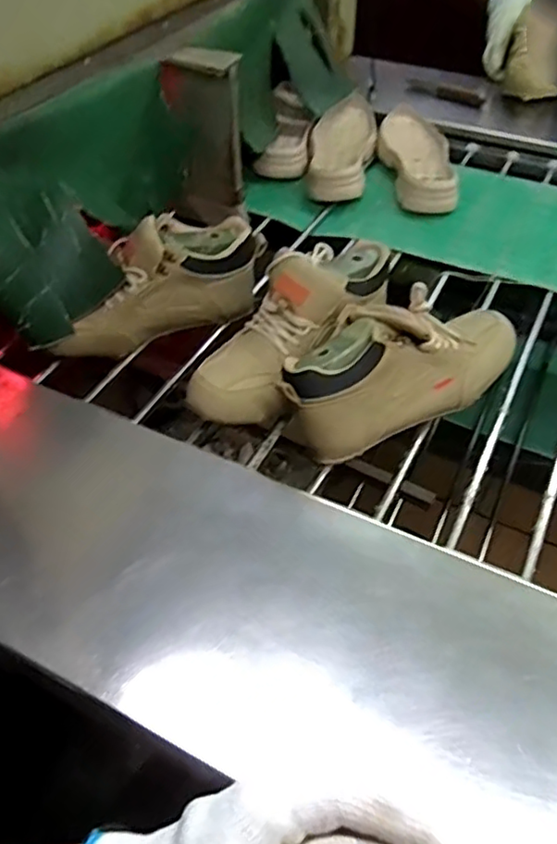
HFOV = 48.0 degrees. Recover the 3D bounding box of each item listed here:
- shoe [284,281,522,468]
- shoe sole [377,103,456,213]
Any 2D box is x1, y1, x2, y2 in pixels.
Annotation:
[{"bbox_3d":[0.131,-0.066,0.640,0.274,0.092,0.108,-21,52,-17],"label":"shoe"},{"bbox_3d":[0.219,-0.424,1.009,0.115,0.040,0.273,1,50,3],"label":"shoe sole"}]

